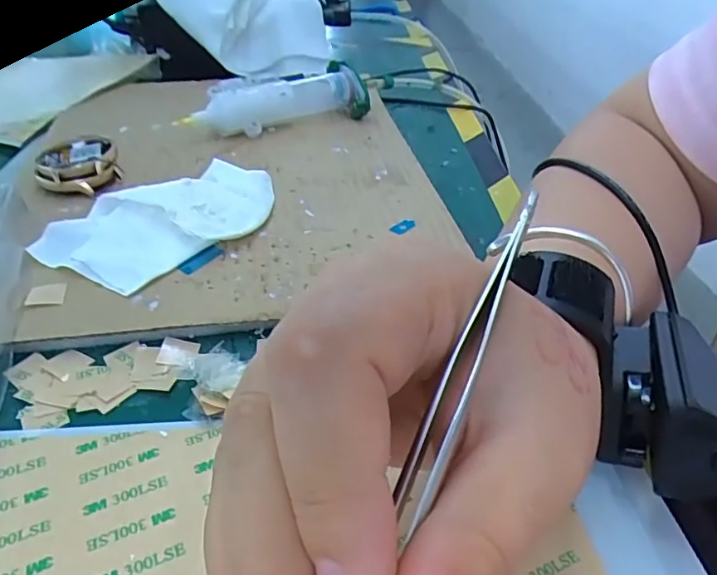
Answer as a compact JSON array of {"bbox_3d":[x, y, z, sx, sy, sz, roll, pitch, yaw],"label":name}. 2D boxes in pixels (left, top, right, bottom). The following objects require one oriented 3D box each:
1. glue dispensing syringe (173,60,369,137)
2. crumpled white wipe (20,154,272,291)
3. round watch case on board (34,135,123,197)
[{"bbox_3d":[-0.060,-0.135,0.408,0.132,0.031,0.035,-18,43,-23],"label":"glue dispensing syringe"},{"bbox_3d":[-0.099,-0.037,0.293,0.069,0.016,0.118,32,47,32],"label":"crumpled white wipe"},{"bbox_3d":[-0.168,-0.072,0.335,0.044,0.020,0.048,1,39,-1],"label":"round watch case on board"}]

